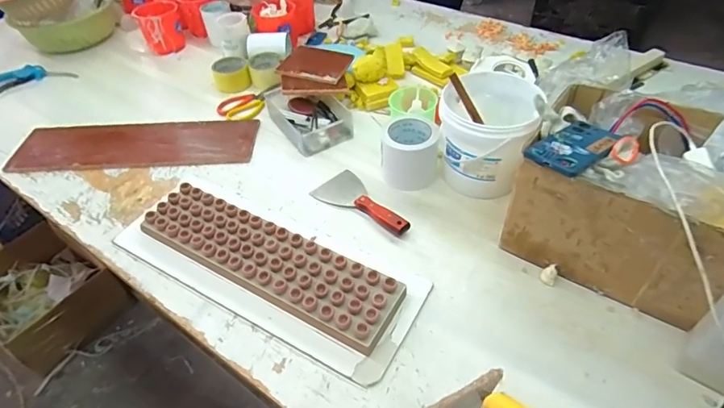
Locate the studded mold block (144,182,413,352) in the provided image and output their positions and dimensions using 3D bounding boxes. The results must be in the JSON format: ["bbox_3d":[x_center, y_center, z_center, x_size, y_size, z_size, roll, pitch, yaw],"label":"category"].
[{"bbox_3d":[-0.163,0.088,0.762,0.471,0.046,0.132,22,50,22],"label":"studded mold block"}]

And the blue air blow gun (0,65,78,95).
[{"bbox_3d":[-0.931,-0.332,1.233,0.291,0.038,0.089,-11,46,-7],"label":"blue air blow gun"}]

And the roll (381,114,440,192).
[{"bbox_3d":[0.093,-0.096,0.886,0.106,0.098,0.112,-1,46,1],"label":"roll"}]

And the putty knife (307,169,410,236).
[{"bbox_3d":[0.001,-0.001,0.855,0.088,0.025,0.209,-33,53,-26],"label":"putty knife"}]

